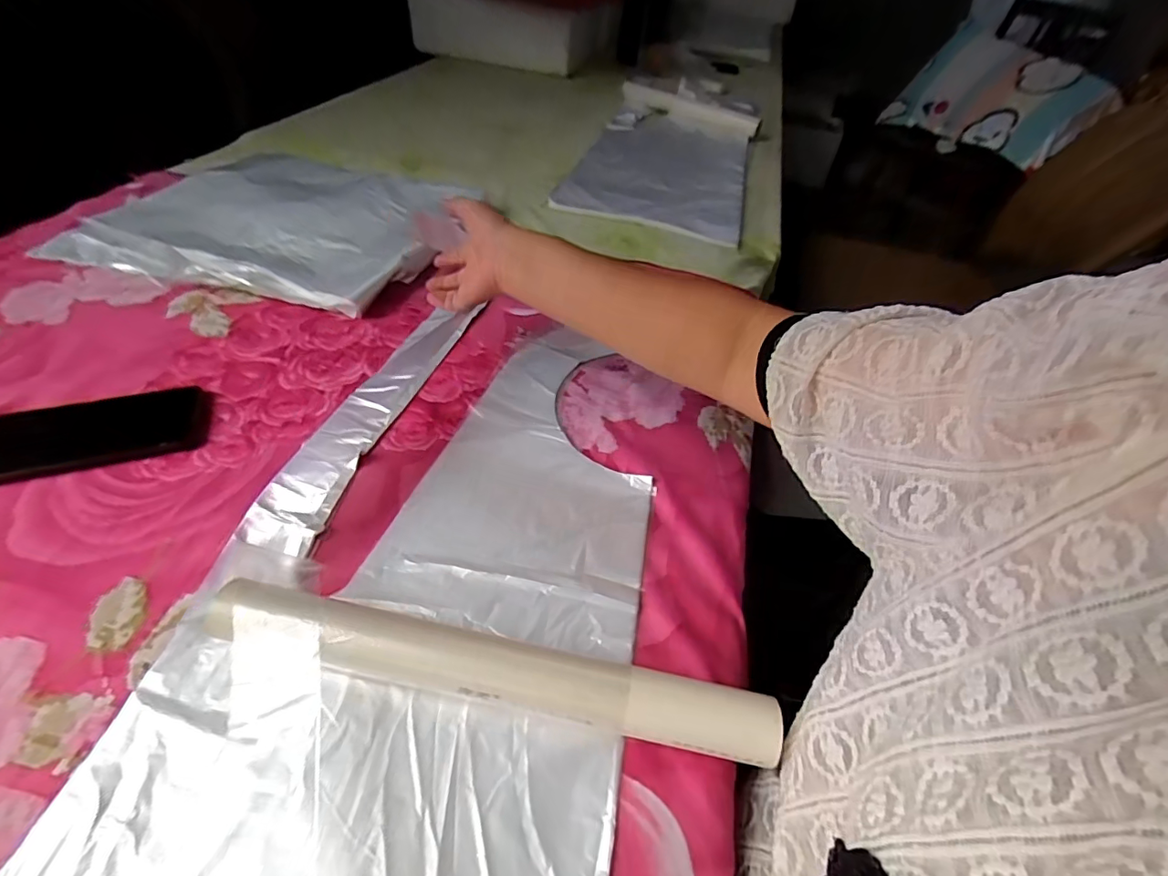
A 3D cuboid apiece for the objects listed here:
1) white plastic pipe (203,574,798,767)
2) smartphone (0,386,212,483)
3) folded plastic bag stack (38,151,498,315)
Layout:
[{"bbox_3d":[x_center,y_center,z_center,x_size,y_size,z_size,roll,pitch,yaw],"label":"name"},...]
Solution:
[{"bbox_3d":[-0.060,0.150,0.326,0.356,0.034,0.038,11,47,3],"label":"white plastic pipe"},{"bbox_3d":[-0.429,-0.006,0.448,0.168,0.008,0.080,-12,50,-18],"label":"smartphone"},{"bbox_3d":[-0.414,-0.302,0.705,0.485,0.047,0.334,9,47,1],"label":"folded plastic bag stack"}]

